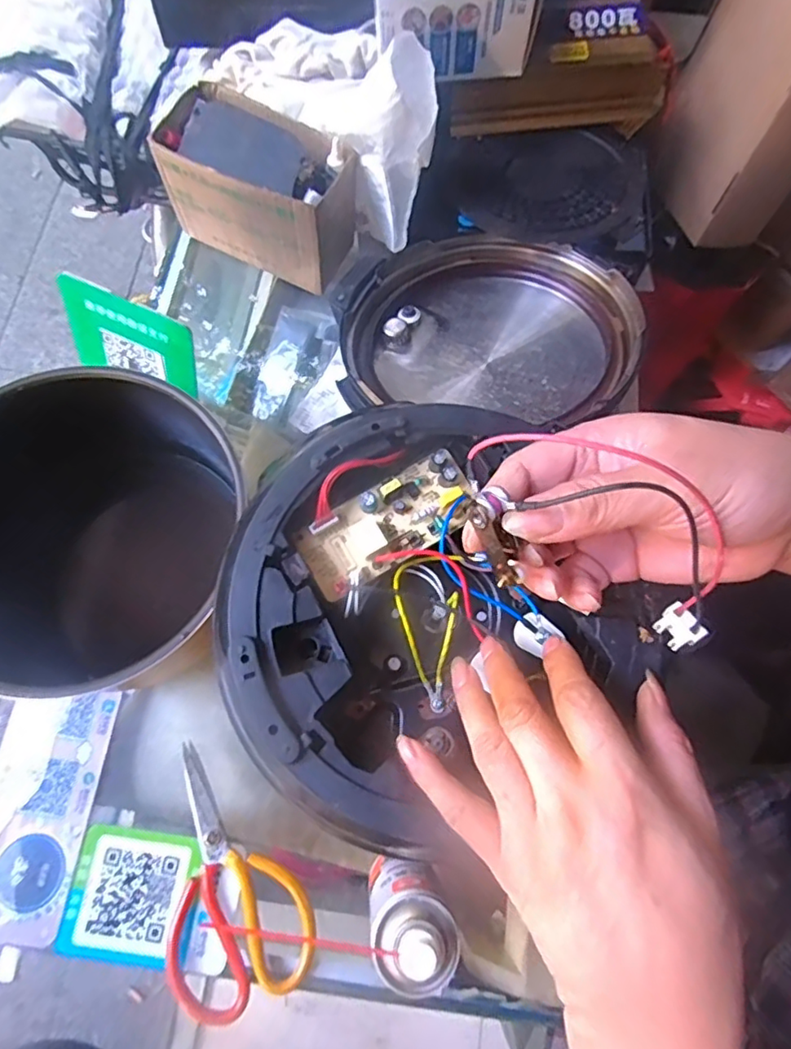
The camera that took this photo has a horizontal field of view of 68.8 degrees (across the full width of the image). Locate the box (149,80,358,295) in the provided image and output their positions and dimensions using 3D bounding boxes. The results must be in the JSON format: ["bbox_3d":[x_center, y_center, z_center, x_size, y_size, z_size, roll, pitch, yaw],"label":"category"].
[{"bbox_3d":[-0.135,-0.331,0.580,0.173,0.114,0.091,27,72,3],"label":"box"}]

